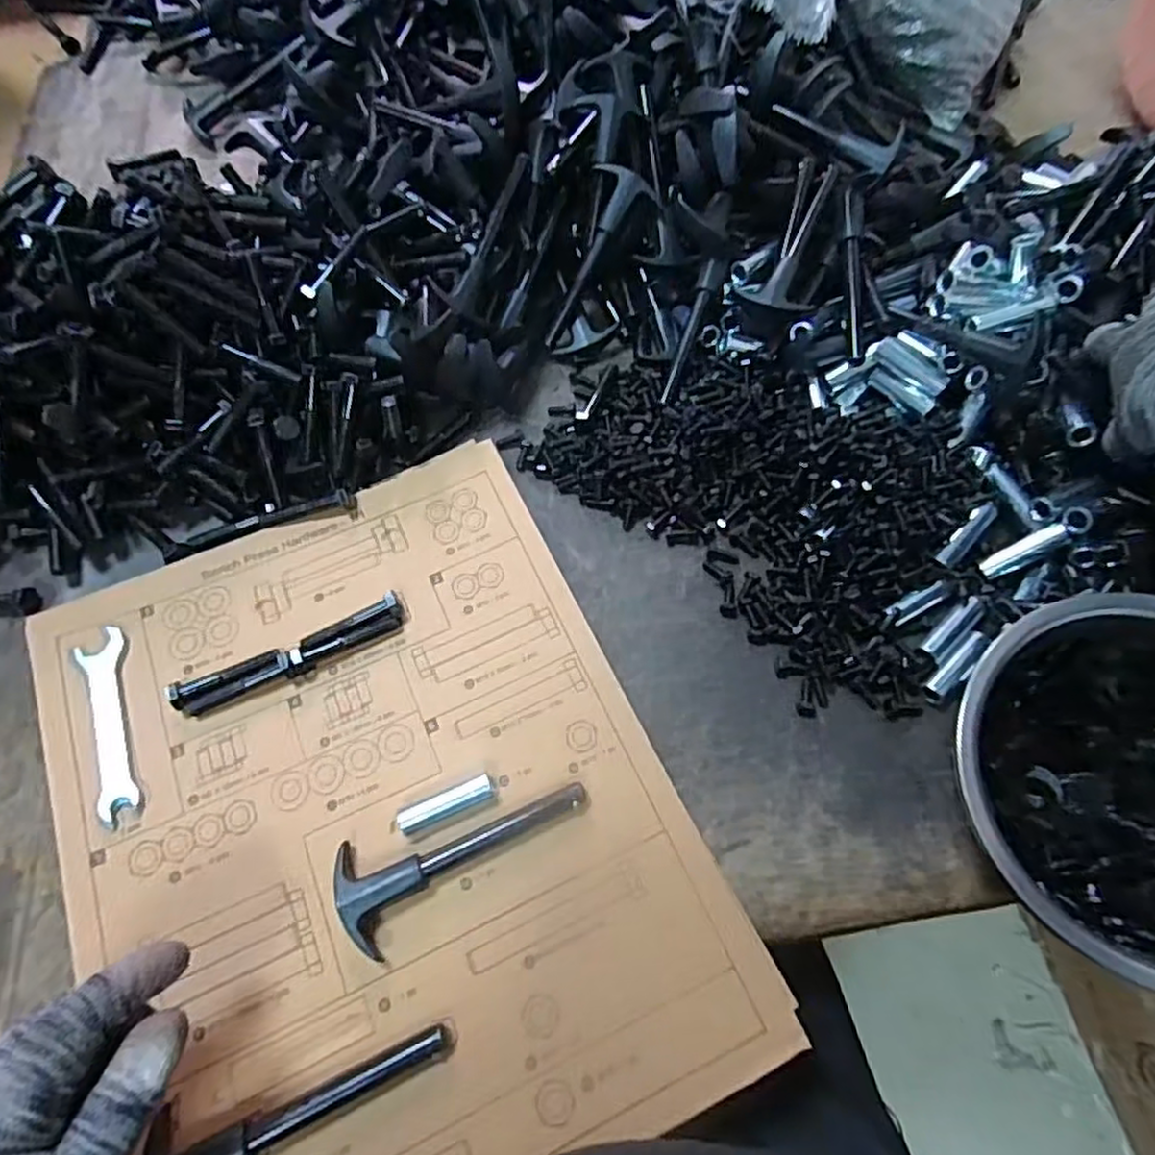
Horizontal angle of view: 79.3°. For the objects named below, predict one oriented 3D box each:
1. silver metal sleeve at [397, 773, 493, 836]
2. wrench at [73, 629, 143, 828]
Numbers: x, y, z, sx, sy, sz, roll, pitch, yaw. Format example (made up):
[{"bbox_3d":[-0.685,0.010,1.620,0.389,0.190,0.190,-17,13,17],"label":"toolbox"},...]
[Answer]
[{"bbox_3d":[-0.069,0.118,0.366,0.049,0.010,0.015,-24,66,-9],"label":"silver metal sleeve"},{"bbox_3d":[-0.258,0.079,0.384,0.023,0.004,0.109,-22,66,-8],"label":"wrench"}]

